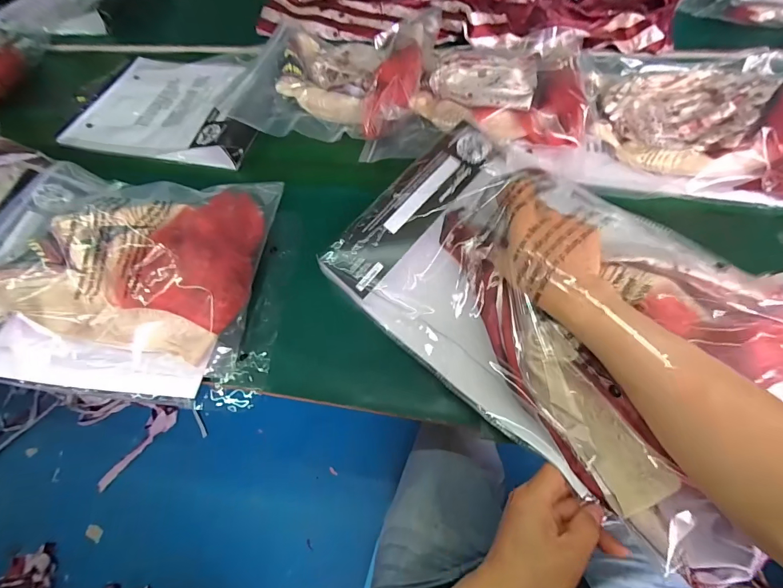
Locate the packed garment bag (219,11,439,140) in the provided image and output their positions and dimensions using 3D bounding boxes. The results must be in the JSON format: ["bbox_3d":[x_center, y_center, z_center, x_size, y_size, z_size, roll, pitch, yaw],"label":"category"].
[{"bbox_3d":[-0.105,-0.417,0.685,0.337,0.097,0.308,9,64,6],"label":"packed garment bag"}]

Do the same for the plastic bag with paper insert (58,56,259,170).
[{"bbox_3d":[-0.418,-0.372,0.739,0.411,0.034,0.282,9,63,17],"label":"plastic bag with paper insert"}]

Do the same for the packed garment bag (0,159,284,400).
[{"bbox_3d":[-0.369,-0.042,0.505,0.356,0.069,0.311,5,64,4],"label":"packed garment bag"}]

